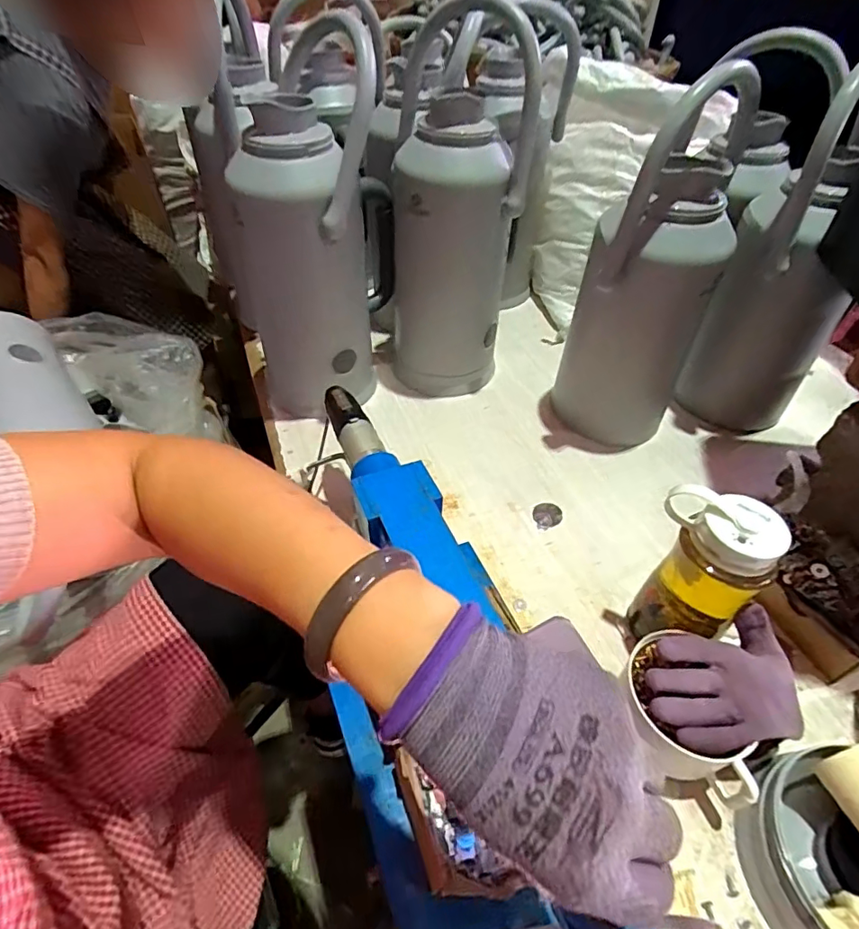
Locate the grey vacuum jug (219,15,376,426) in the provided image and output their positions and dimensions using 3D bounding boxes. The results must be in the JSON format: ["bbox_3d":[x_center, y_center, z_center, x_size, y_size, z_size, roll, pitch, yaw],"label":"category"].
[{"bbox_3d":[-0.147,-0.249,0.649,0.175,0.426,0.162,-15,48,-14],"label":"grey vacuum jug"}]

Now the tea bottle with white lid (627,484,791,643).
[{"bbox_3d":[0.247,0.106,0.491,0.093,0.177,0.073,29,53,25],"label":"tea bottle with white lid"}]

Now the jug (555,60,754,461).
[{"bbox_3d":[0.269,-0.215,0.649,0.164,0.406,0.144,18,49,17],"label":"jug"}]

